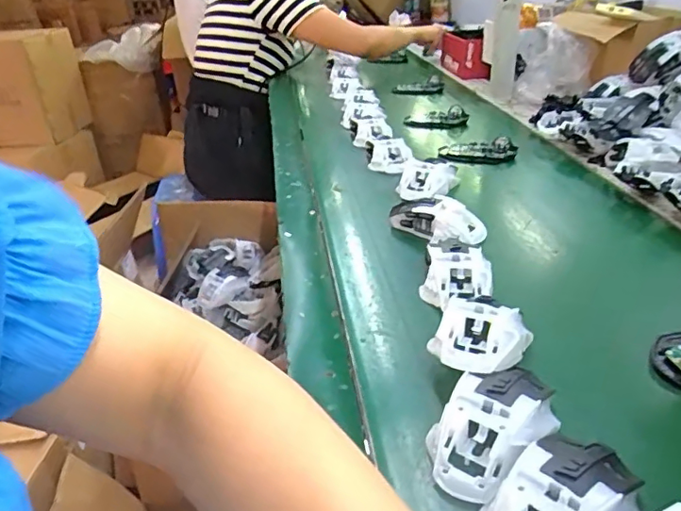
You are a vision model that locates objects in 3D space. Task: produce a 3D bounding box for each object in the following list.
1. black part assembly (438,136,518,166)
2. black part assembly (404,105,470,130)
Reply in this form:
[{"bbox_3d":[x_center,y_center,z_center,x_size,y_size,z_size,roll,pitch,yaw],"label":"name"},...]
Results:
[{"bbox_3d":[0.212,-0.161,0.845,0.116,0.032,0.055,7,33,16],"label":"black part assembly"},{"bbox_3d":[0.178,-0.260,1.019,0.118,0.029,0.069,22,39,35],"label":"black part assembly"}]

